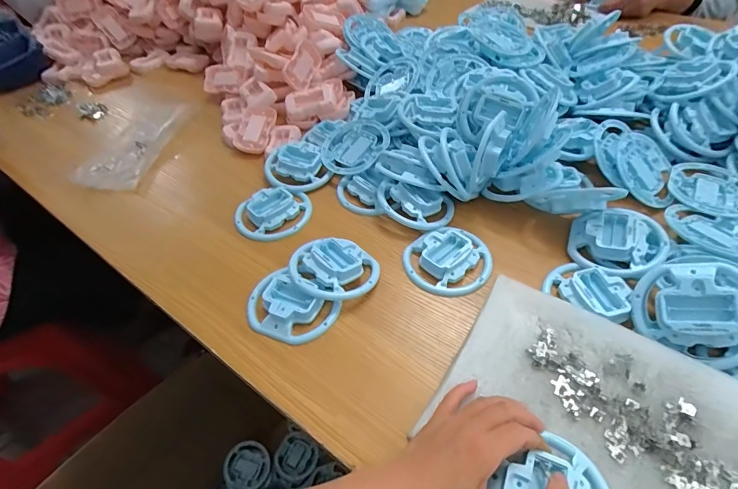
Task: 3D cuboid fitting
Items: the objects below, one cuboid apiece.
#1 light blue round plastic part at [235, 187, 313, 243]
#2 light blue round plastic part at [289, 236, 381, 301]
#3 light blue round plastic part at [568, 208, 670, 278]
[{"bbox_3d":[-0.133,-0.044,0.564,0.096,0.025,0.085,5,49,9],"label":"light blue round plastic part"},{"bbox_3d":[-0.040,0.026,0.480,0.102,0.035,0.088,-12,49,-6],"label":"light blue round plastic part"},{"bbox_3d":[0.290,-0.001,0.474,0.095,0.031,0.088,-2,48,2],"label":"light blue round plastic part"}]

